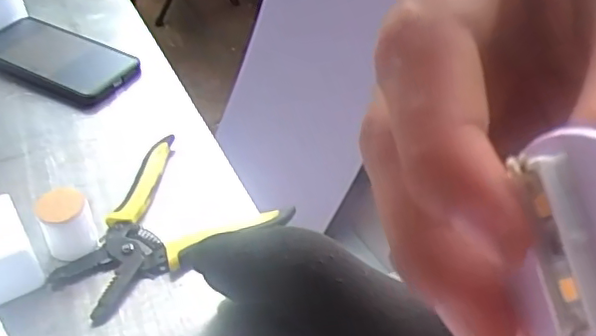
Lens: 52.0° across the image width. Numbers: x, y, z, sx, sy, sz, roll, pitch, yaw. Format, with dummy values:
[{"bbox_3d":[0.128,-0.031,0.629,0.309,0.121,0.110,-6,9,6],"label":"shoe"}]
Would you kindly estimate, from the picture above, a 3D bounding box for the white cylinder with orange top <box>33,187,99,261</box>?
[{"bbox_3d":[-0.162,0.038,0.429,0.033,0.042,0.027,-18,45,-19],"label":"white cylinder with orange top"}]

